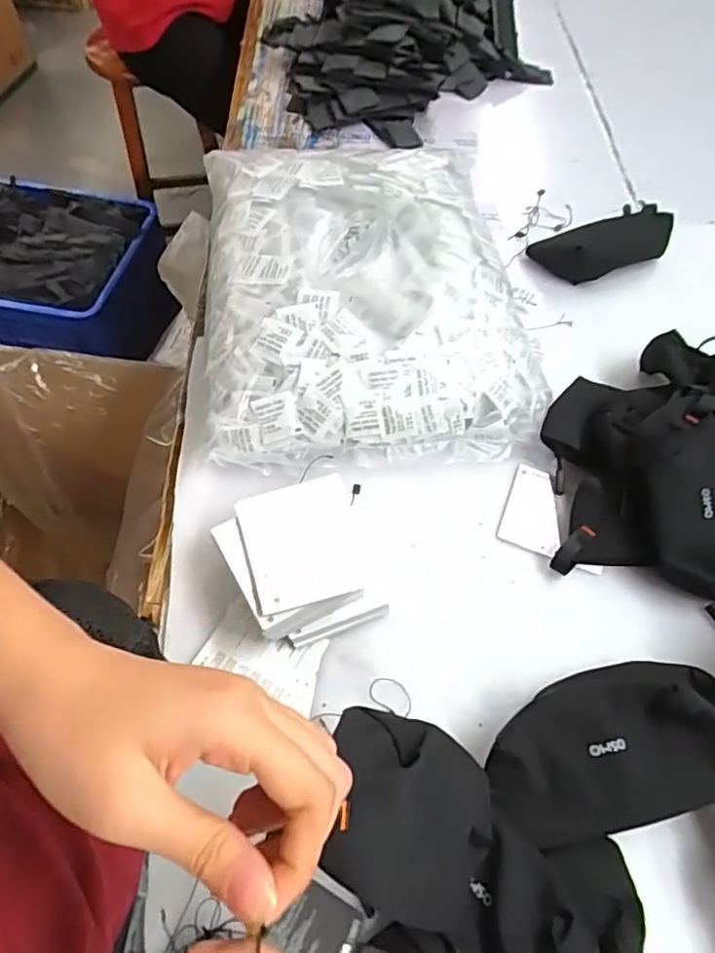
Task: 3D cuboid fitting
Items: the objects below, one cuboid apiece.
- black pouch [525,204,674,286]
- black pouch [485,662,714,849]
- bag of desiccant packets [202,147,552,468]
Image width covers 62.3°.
[{"bbox_3d":[0.333,-0.316,0.778,0.210,0.035,0.099,-25,63,-16],"label":"black pouch"},{"bbox_3d":[0.205,0.206,0.456,0.229,0.067,0.112,-11,60,-9],"label":"black pouch"},{"bbox_3d":[-0.002,-0.217,0.659,0.354,0.091,0.432,-6,60,-6],"label":"bag of desiccant packets"}]

